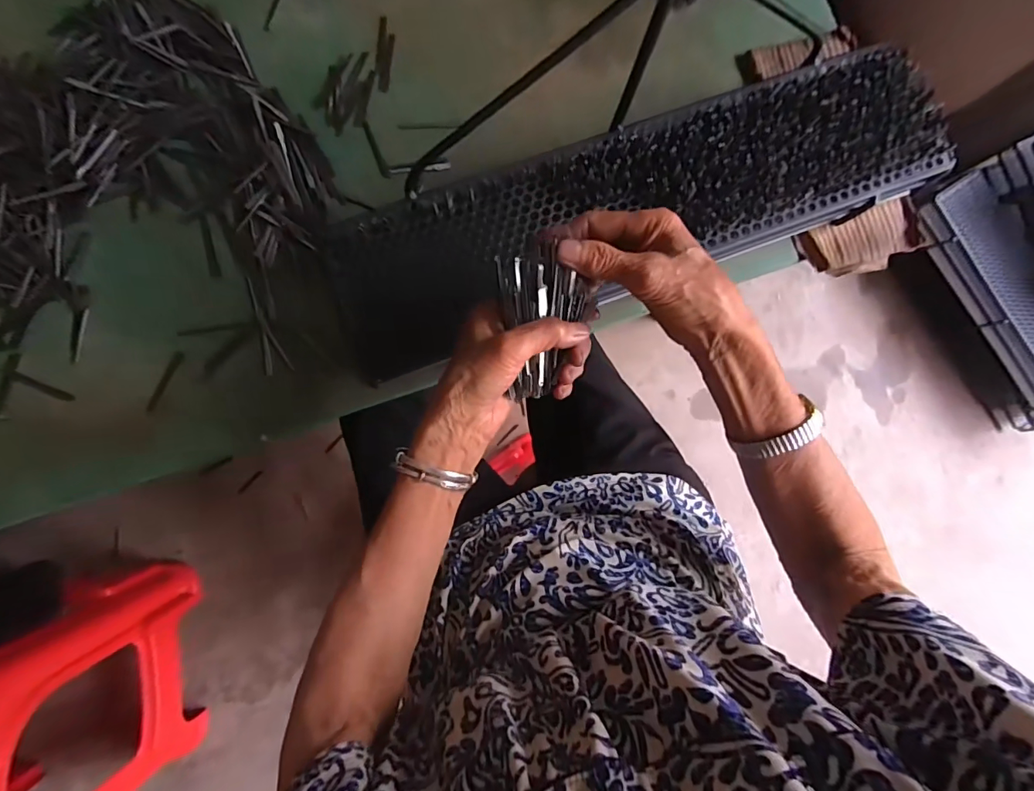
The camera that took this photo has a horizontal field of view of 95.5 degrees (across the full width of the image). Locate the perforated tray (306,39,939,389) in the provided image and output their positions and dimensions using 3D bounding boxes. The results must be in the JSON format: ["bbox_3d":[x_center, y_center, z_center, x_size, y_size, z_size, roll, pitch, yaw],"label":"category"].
[{"bbox_3d":[0.117,-0.182,0.447,0.583,0.064,0.148,-20,87,-6],"label":"perforated tray"}]

